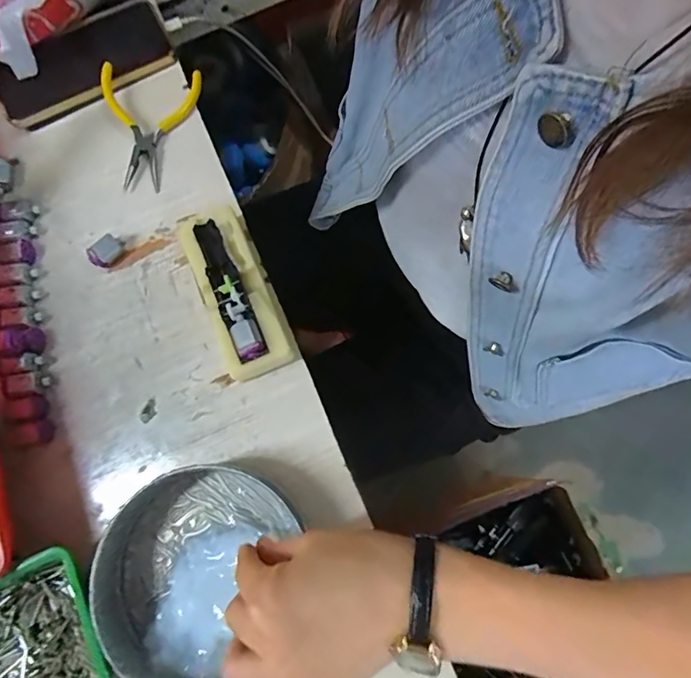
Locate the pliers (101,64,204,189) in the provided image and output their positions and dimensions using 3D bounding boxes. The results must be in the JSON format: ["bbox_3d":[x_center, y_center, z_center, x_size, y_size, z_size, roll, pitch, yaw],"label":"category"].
[{"bbox_3d":[-0.173,-0.192,0.417,0.082,0.023,0.112,-3,75,1],"label":"pliers"}]

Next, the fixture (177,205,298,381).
[{"bbox_3d":[-0.086,-0.039,0.368,0.051,0.035,0.136,-24,76,-4],"label":"fixture"}]

